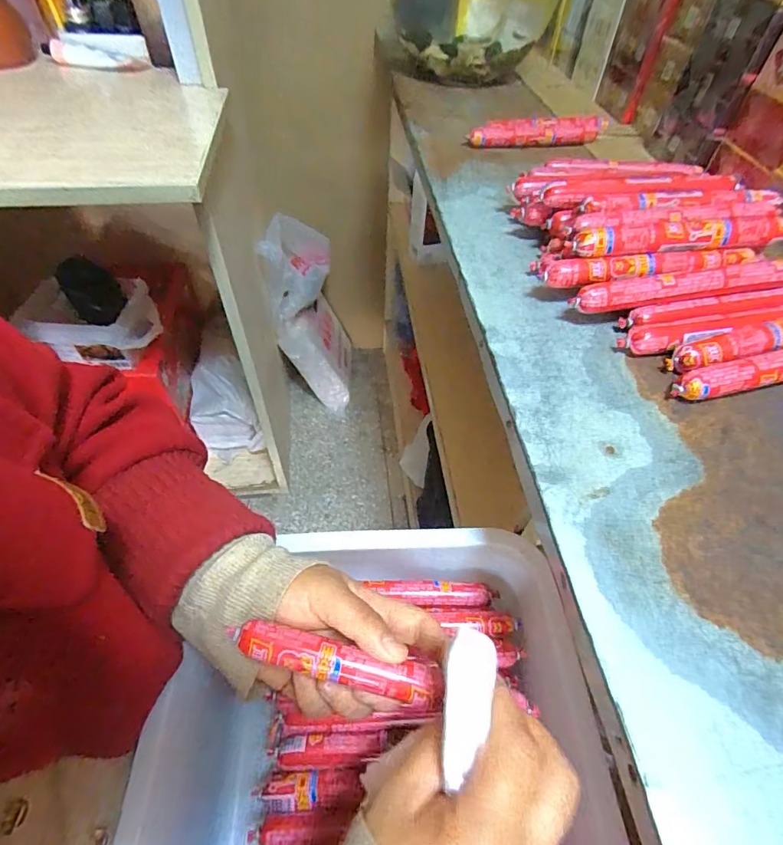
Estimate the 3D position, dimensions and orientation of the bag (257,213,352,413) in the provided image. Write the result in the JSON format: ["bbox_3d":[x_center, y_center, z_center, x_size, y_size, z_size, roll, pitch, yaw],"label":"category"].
[{"bbox_3d":[-0.198,-0.267,1.150,0.159,0.501,0.236,-1,52,-4],"label":"bag"}]

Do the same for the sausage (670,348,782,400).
[{"bbox_3d":[0.254,-0.036,0.293,0.163,0.022,0.019,-11,52,-11],"label":"sausage"}]

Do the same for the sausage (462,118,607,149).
[{"bbox_3d":[0.173,-0.345,0.538,0.179,0.025,0.025,-12,52,-11],"label":"sausage"}]

